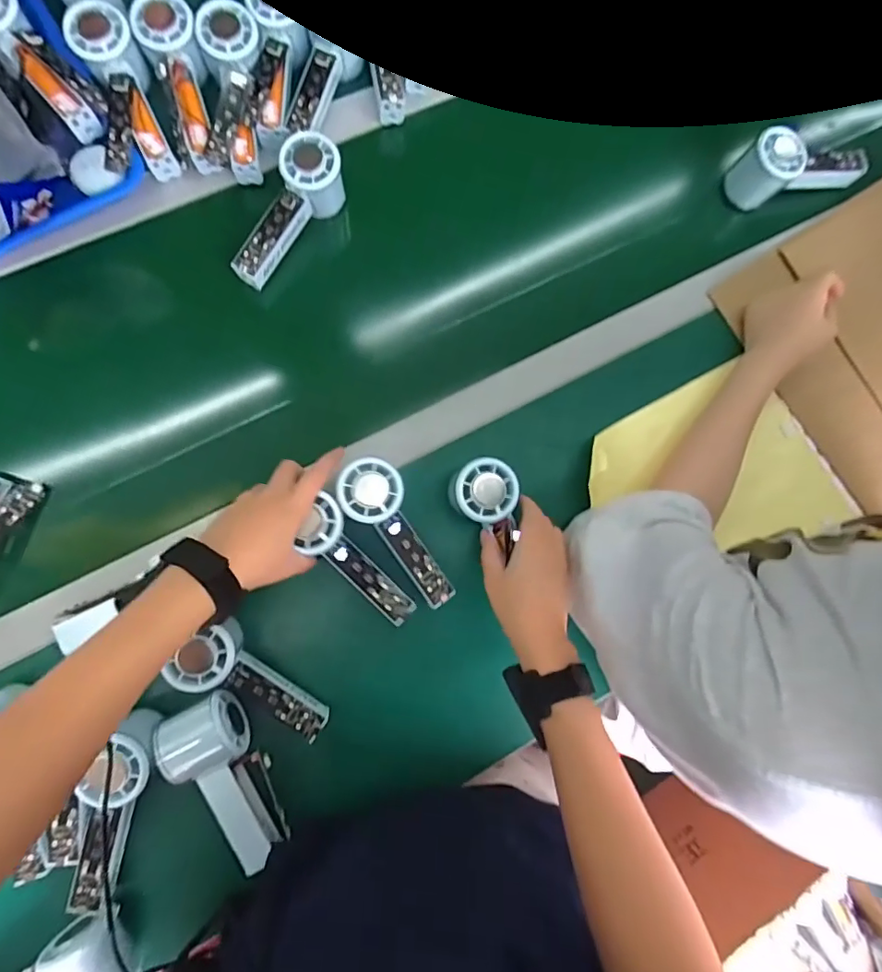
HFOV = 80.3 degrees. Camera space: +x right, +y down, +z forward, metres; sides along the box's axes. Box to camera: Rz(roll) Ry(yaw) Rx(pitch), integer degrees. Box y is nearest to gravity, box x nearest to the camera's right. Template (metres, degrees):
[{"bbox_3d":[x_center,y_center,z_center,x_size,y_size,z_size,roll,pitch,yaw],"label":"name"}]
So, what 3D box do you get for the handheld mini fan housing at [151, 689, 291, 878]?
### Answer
[{"bbox_3d":[-0.179,0.254,0.460,0.075,0.055,0.150,-33,88,-9],"label":"handheld mini fan housing"}]

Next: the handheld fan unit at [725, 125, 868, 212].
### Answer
[{"bbox_3d":[0.401,-0.352,0.571,0.150,0.072,0.042,-14,85,-8],"label":"handheld fan unit"}]

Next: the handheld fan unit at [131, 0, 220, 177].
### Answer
[{"bbox_3d":[-0.257,-0.392,0.512,0.055,0.049,0.155,-11,100,-7],"label":"handheld fan unit"}]

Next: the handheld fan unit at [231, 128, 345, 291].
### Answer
[{"bbox_3d":[-0.149,-0.267,0.519,0.053,0.058,0.148,27,81,-3],"label":"handheld fan unit"}]

